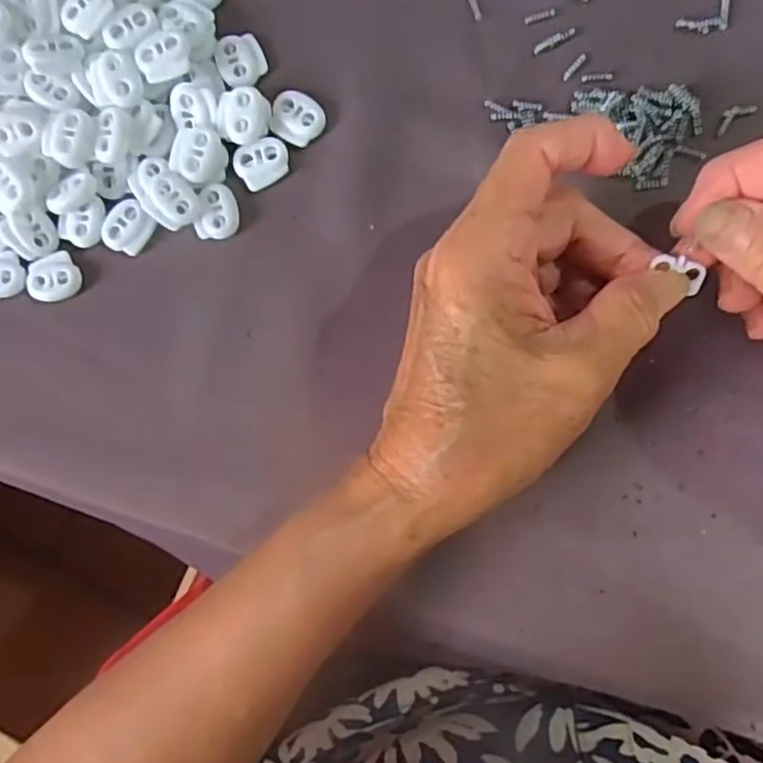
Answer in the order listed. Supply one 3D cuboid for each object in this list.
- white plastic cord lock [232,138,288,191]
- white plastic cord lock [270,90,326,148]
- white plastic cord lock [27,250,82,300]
[{"bbox_3d":[-0.048,-0.088,0.275,0.021,0.005,0.017,-27,86,4],"label":"white plastic cord lock"},{"bbox_3d":[-0.035,-0.106,0.276,0.021,0.004,0.020,29,91,6],"label":"white plastic cord lock"},{"bbox_3d":[-0.136,-0.043,0.283,0.021,0.005,0.021,0,85,-4],"label":"white plastic cord lock"}]

